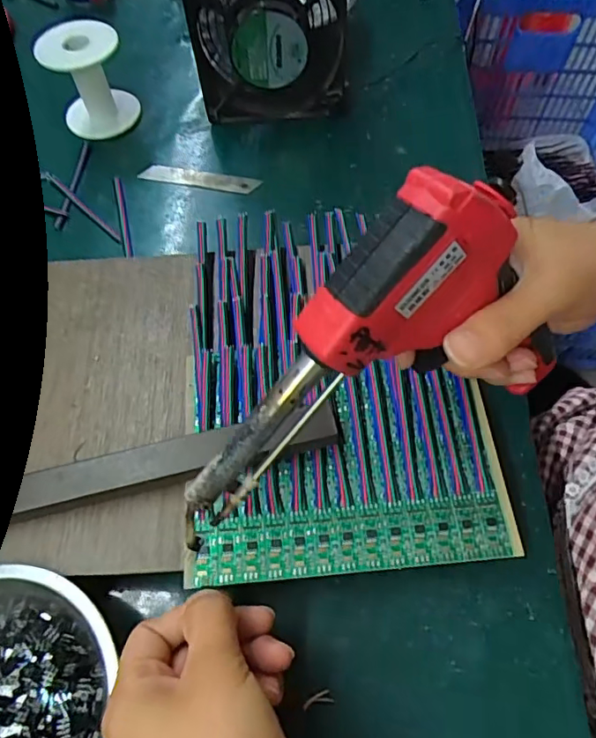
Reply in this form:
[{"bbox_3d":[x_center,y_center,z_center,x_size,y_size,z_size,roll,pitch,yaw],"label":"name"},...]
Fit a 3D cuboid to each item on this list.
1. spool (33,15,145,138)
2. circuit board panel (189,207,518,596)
[{"bbox_3d":[-0.177,-0.247,0.461,0.066,0.071,0.059,-22,62,-12],"label":"spool"},{"bbox_3d":[0.019,-0.001,0.314,0.162,0.012,0.224,-6,65,0],"label":"circuit board panel"}]

